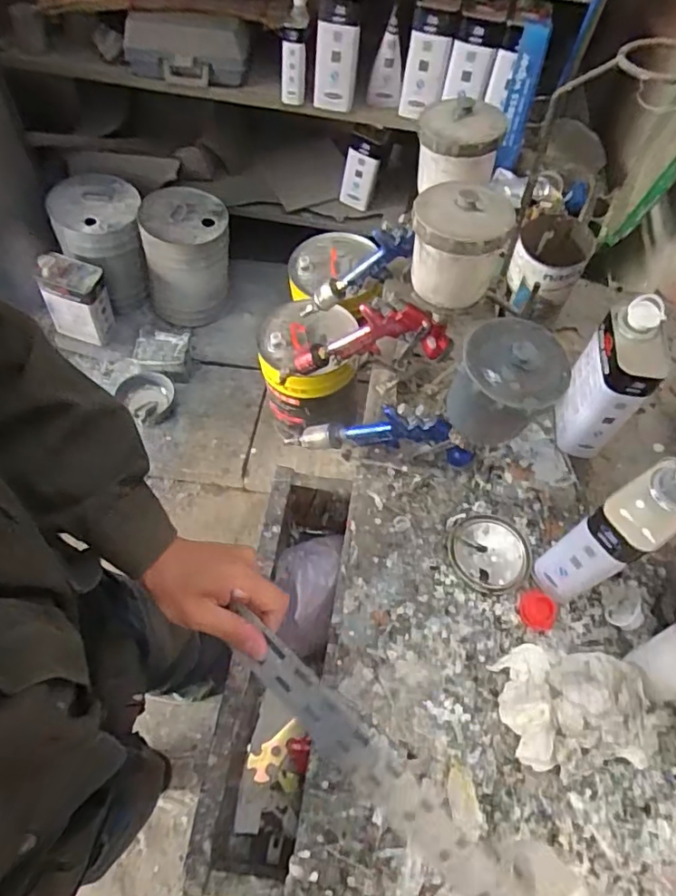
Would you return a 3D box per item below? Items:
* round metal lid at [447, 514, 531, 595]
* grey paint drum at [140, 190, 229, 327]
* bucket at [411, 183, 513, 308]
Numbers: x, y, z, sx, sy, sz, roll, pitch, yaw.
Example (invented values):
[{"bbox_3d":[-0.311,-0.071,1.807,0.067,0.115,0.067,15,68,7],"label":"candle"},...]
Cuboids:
[{"bbox_3d":[0.184,0.127,0.678,0.097,0.007,0.094,1,59,-2],"label":"round metal lid"},{"bbox_3d":[-0.479,-0.604,1.817,0.269,0.354,0.274,-6,60,-7],"label":"grey paint drum"},{"bbox_3d":[0.129,-0.223,0.617,0.101,0.105,0.093,11,60,3],"label":"bucket"}]

